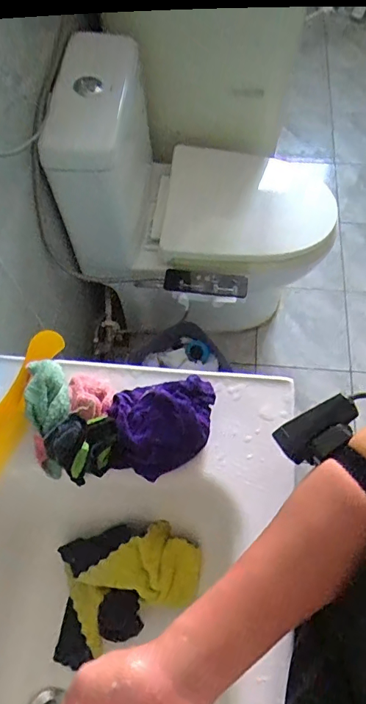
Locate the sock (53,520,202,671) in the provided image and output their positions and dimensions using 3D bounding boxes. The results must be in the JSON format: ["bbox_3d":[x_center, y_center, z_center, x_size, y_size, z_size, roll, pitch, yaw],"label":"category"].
[{"bbox_3d":[-0.071,0.284,0.545,0.195,0.043,0.136,-23,88,9],"label":"sock"}]

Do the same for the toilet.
[{"bbox_3d":[0.061,-0.319,1.166,0.642,0.684,0.425,8,66,5],"label":"toilet"}]

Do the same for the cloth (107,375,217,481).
[{"bbox_3d":[-0.022,0.084,0.500,0.117,0.047,0.094,-9,66,-3],"label":"cloth"}]

